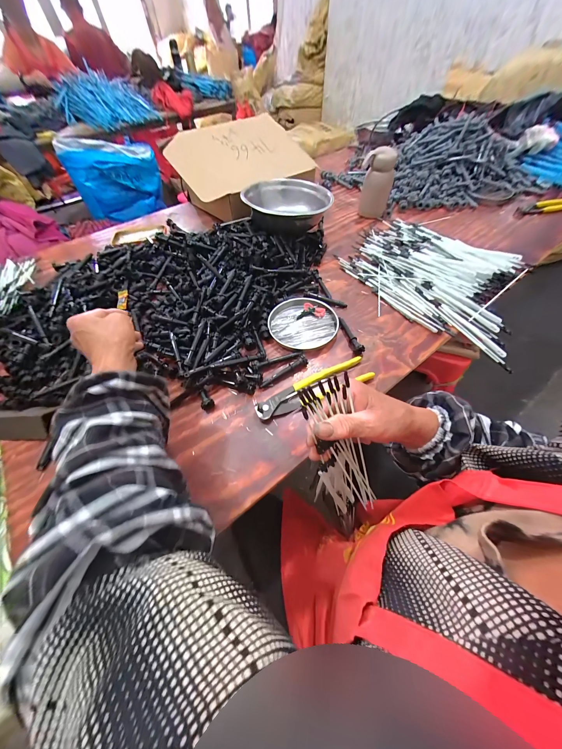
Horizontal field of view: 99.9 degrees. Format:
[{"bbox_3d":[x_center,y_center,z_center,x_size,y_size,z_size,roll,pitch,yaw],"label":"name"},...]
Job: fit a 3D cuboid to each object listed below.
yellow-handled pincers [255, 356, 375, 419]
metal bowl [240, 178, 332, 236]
[{"bbox_3d":[0.054,0.023,0.392,0.201,0.019,0.045,-21,68,-11],"label":"yellow-handled pincers"},{"bbox_3d":[0.014,-0.432,0.612,0.208,0.091,0.203,1,65,-2],"label":"metal bowl"}]

